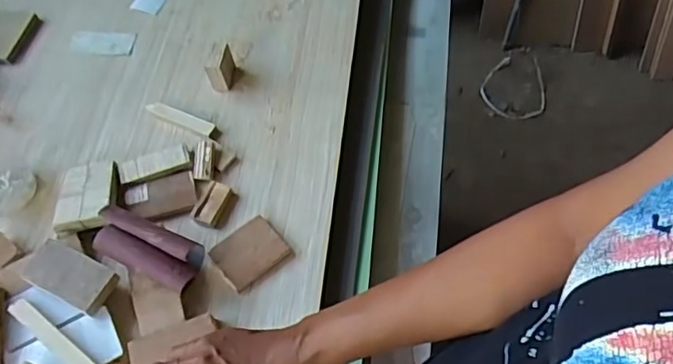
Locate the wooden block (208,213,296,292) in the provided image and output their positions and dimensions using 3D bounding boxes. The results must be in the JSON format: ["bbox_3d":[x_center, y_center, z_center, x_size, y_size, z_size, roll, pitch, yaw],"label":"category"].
[{"bbox_3d":[-0.081,0.067,0.552,0.064,0.008,0.055,-34,62,-17],"label":"wooden block"}]

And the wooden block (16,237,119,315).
[{"bbox_3d":[-0.240,0.084,0.524,0.084,0.019,0.042,22,61,17],"label":"wooden block"}]

